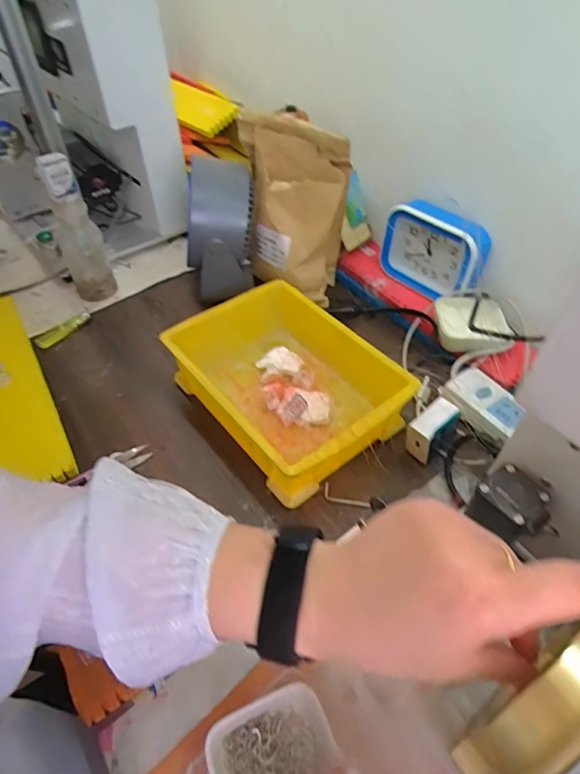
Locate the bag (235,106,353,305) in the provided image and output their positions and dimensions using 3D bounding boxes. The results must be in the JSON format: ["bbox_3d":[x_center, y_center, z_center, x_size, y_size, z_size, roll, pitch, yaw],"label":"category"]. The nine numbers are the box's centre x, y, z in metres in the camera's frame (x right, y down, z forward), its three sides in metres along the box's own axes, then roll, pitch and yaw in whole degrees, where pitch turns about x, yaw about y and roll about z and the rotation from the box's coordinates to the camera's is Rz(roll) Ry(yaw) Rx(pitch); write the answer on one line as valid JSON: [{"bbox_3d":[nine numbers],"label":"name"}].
[{"bbox_3d":[-0.003,-0.250,0.657,0.171,0.235,0.100,10,35,14],"label":"bag"}]

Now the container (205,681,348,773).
[{"bbox_3d":[-0.008,0.258,0.308,0.083,0.038,0.083,-19,50,-15],"label":"container"}]

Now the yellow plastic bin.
[{"bbox_3d":[-0.008,-0.012,0.532,0.181,0.071,0.258,-32,55,-24],"label":"yellow plastic bin"}]

